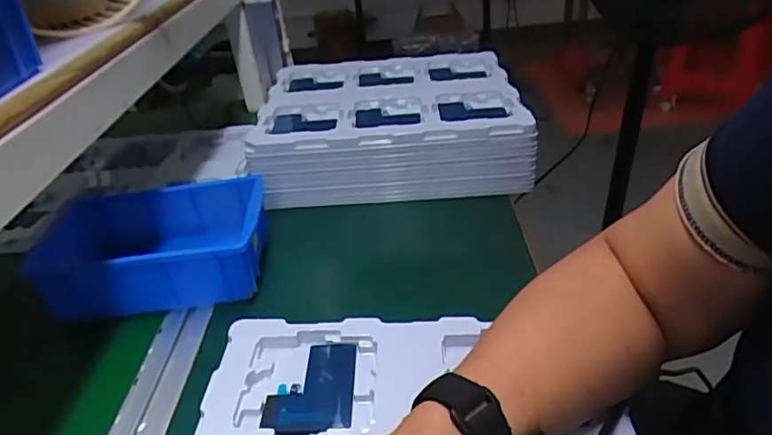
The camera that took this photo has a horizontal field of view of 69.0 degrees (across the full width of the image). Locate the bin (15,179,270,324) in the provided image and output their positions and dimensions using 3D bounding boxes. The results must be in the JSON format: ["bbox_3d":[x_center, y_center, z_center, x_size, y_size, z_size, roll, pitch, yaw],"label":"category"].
[{"bbox_3d":[-0.214,0.030,0.548,0.188,0.072,0.136,-6,32,2],"label":"bin"}]

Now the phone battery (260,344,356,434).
[{"bbox_3d":[-0.053,0.119,0.398,0.060,0.008,0.080,-5,32,3],"label":"phone battery"}]

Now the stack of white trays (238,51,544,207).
[{"bbox_3d":[0.005,-0.126,0.729,0.319,0.094,0.240,-5,32,3],"label":"stack of white trays"}]

